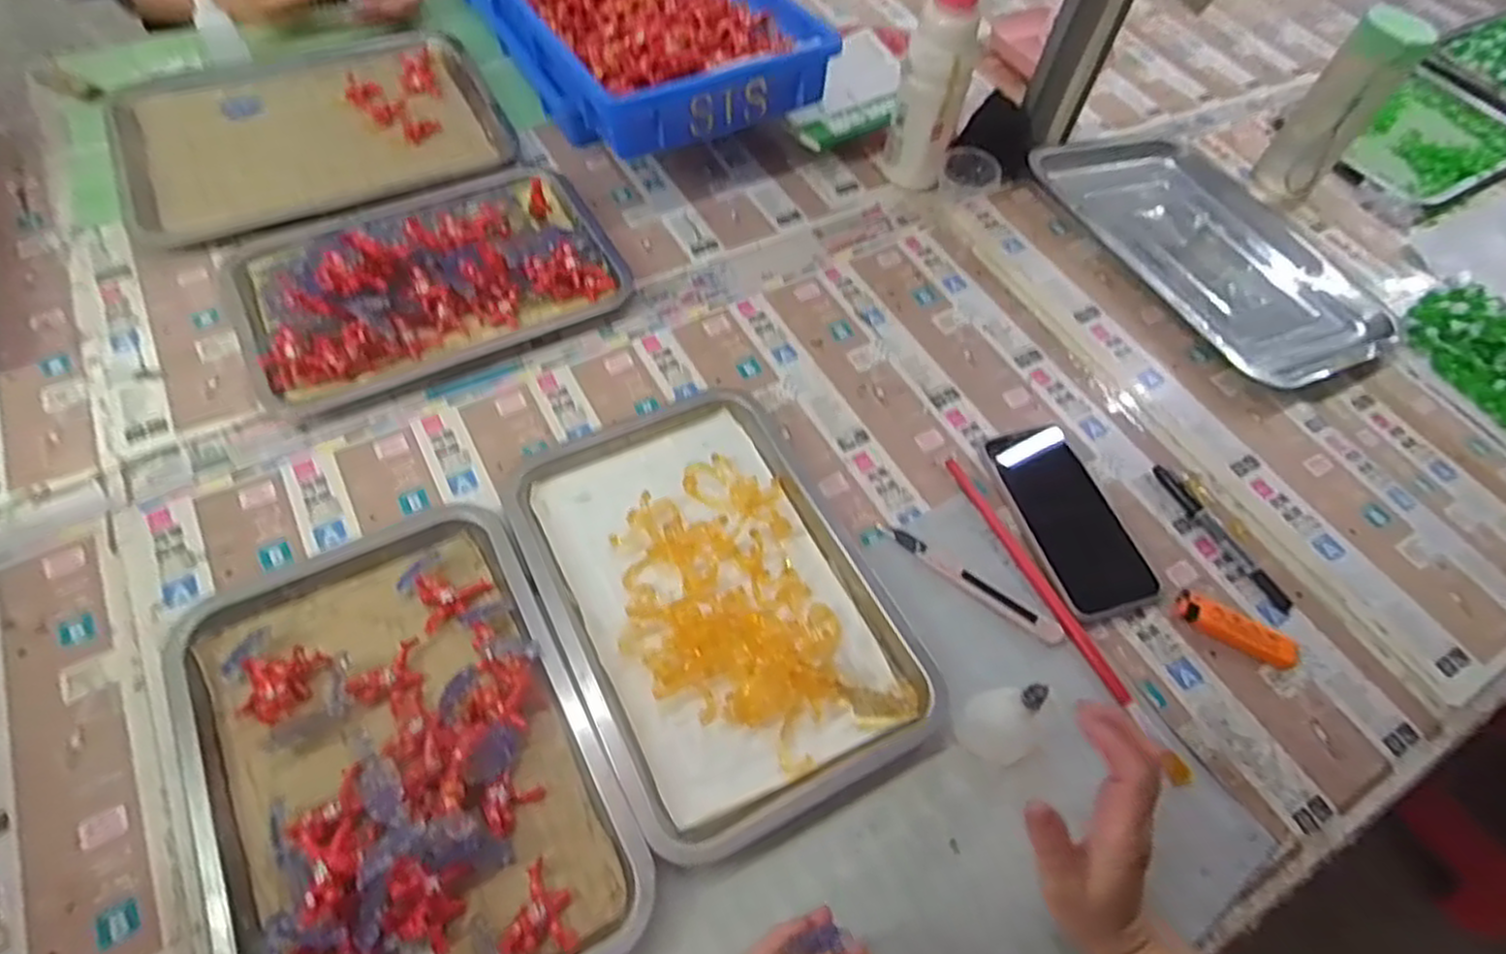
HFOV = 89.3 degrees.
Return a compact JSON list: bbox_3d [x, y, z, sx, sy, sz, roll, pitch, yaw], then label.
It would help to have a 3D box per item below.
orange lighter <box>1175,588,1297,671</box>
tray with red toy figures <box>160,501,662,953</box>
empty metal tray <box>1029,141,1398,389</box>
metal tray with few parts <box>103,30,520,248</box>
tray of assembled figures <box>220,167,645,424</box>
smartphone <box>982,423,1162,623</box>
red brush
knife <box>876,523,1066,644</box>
[{"bbox_3d":[0.343,0.108,0.540,0.086,0.016,0.024,26,58,13],"label":"orange lighter"},{"bbox_3d":[-0.211,0.162,0.448,0.215,0.048,0.316,-23,60,-19],"label":"tray with red toy figures"},{"bbox_3d":[0.461,-0.229,0.779,0.259,0.036,0.339,-17,61,-27],"label":"empty metal tray"},{"bbox_3d":[-0.455,-0.373,0.784,0.347,0.023,0.292,-22,60,-18],"label":"metal tray with few parts"},{"bbox_3d":[-0.281,-0.193,0.653,0.308,0.050,0.197,-23,61,-19],"label":"tray of assembled figures"},{"bbox_3d":[0.242,0.028,0.587,0.079,0.008,0.164,-10,57,-11],"label":"smartphone"},{"bbox_3d":[0.216,0.091,0.546,0.015,0.005,0.265,-21,60,-18],"label":"red brush"},{"bbox_3d":[0.156,0.074,0.549,0.144,0.006,0.018,34,60,17],"label":"knife"}]

